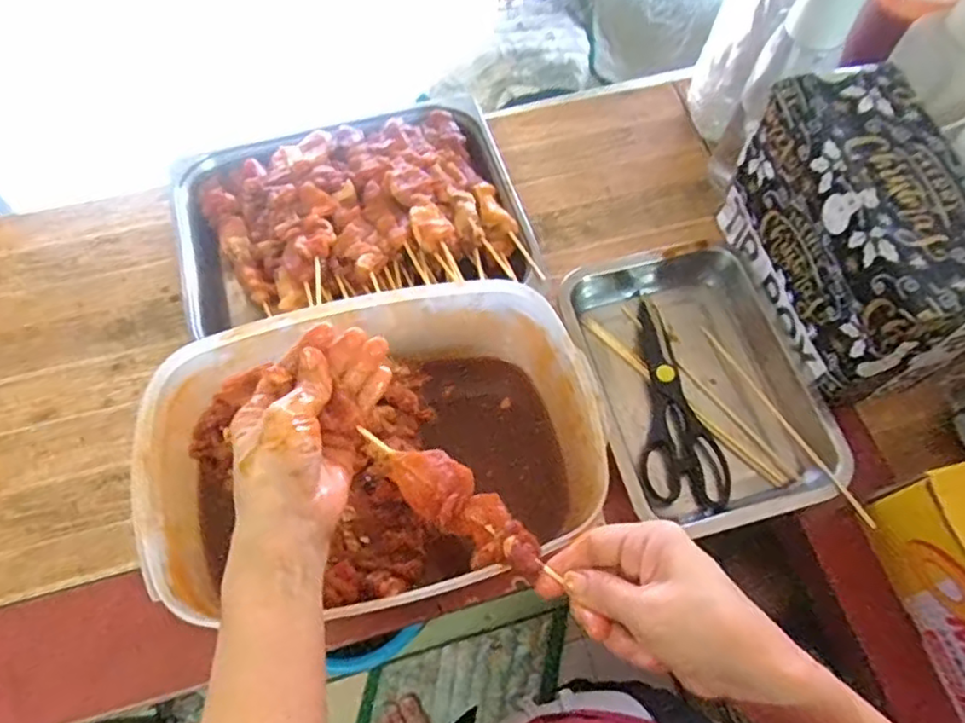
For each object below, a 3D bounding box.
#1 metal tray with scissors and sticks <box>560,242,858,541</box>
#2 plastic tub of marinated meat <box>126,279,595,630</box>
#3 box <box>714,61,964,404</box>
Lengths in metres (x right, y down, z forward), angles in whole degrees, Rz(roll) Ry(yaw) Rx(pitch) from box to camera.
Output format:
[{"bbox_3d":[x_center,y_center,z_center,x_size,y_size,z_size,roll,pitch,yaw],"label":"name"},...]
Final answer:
[{"bbox_3d":[0.186,0.012,0.590,0.186,0.043,0.267,-14,66,-8],"label":"metal tray with scissors and sticks"},{"bbox_3d":[-0.079,0.065,0.500,0.306,0.119,0.199,-12,65,-7],"label":"plastic tub of marinated meat"},{"bbox_3d":[0.316,-0.109,0.557,0.106,0.142,0.240,-12,65,-7],"label":"box"}]

